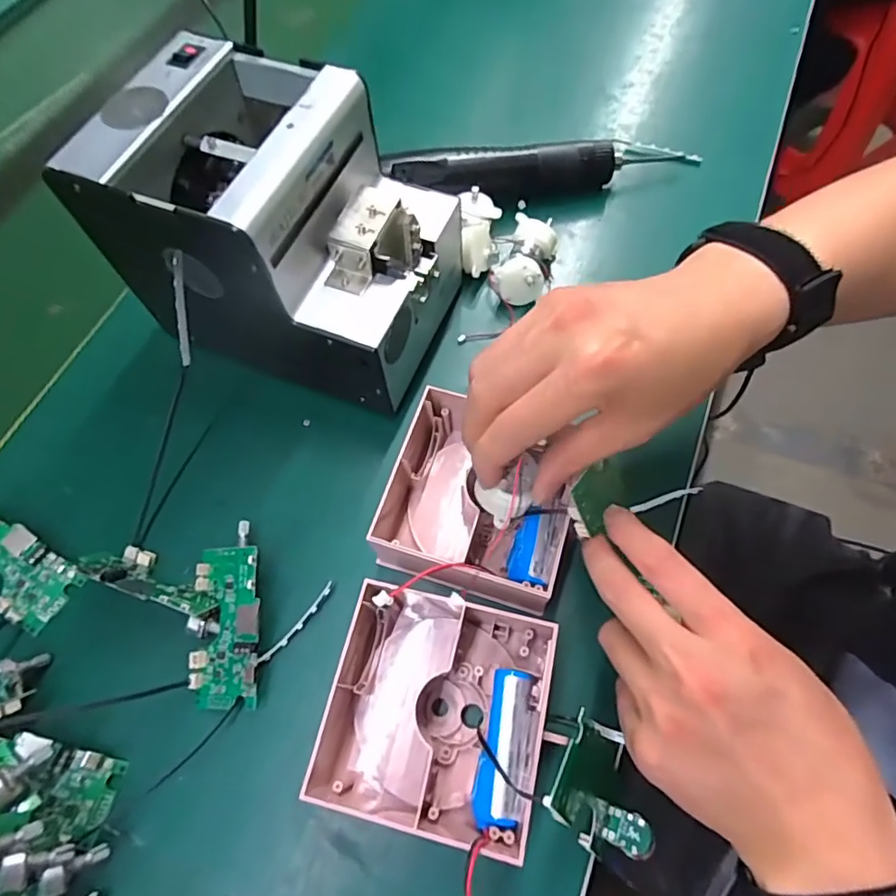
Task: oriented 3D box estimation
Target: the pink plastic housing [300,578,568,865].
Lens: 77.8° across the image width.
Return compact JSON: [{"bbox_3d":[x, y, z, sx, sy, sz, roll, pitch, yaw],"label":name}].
[{"bbox_3d":[-0.009,0.131,0.279,0.111,0.047,0.112,10,66,8],"label":"pink plastic housing"}]

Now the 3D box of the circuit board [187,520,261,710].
[{"bbox_3d":[-0.123,0.093,0.308,0.038,0.007,0.095,-8,76,18],"label":"circuit board"}]

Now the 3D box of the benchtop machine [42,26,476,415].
[{"bbox_3d":[-0.098,-0.119,0.343,0.173,0.152,0.156,17,67,11],"label":"benchtop machine"}]

